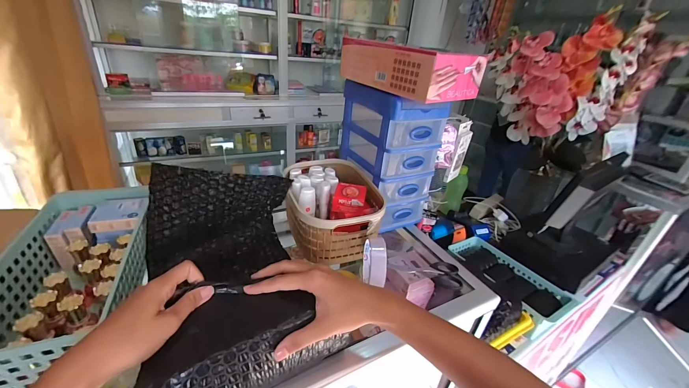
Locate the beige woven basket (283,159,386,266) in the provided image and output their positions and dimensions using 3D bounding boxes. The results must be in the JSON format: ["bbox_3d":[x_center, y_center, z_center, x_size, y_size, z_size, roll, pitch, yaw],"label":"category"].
[{"bbox_3d":[-0.023,0.021,0.555,0.150,0.095,0.207,-6,31,-20],"label":"beige woven basket"}]

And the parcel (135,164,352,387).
[{"bbox_3d":[-0.151,0.092,0.378,0.200,0.154,0.298,-7,34,-22],"label":"parcel"}]

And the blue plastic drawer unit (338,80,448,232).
[{"bbox_3d":[0.092,-0.081,0.599,0.132,0.266,0.187,-12,33,-29],"label":"blue plastic drawer unit"}]

